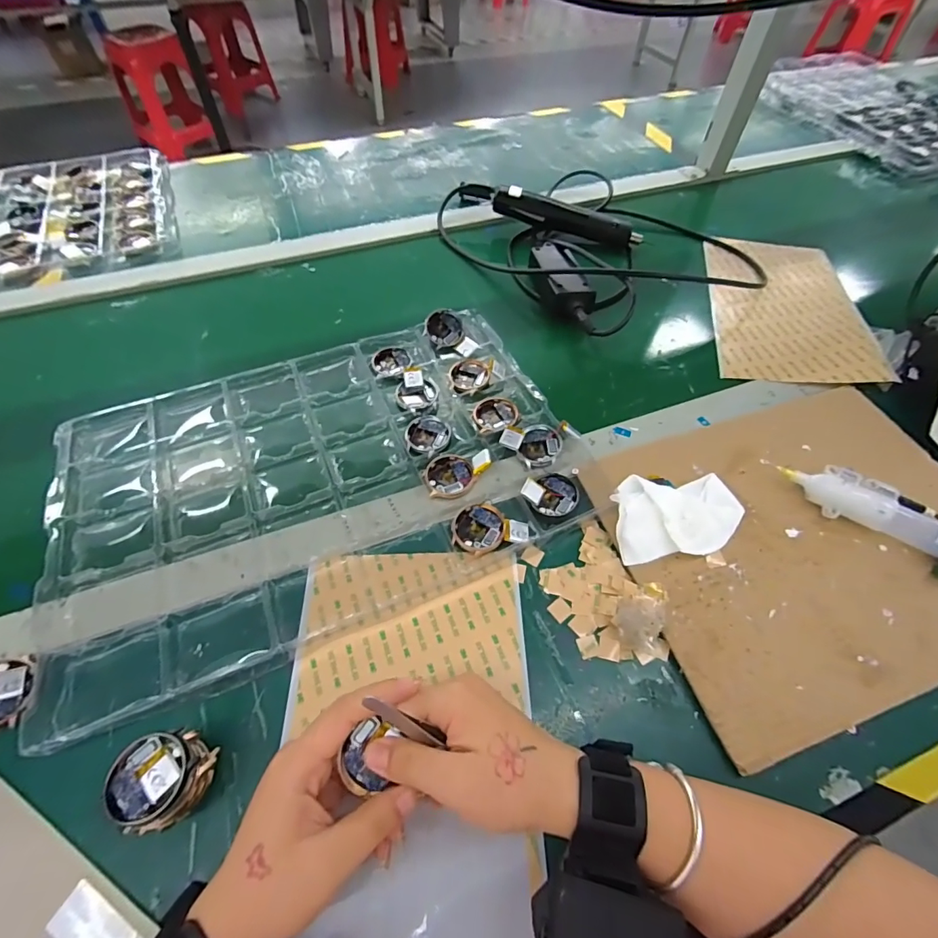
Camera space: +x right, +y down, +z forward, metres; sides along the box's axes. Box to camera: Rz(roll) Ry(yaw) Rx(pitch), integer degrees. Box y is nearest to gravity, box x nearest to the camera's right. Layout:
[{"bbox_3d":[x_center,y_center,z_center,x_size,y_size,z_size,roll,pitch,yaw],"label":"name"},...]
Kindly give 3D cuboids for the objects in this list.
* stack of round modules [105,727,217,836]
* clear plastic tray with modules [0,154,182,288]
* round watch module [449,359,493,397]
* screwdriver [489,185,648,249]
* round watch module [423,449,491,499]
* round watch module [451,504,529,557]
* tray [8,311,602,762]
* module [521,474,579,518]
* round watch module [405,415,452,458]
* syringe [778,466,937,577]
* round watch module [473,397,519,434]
[{"bbox_3d":[-0.183,0.187,0.274,0.045,0.037,0.045,-15,58,-11],"label":"stack of round modules"},{"bbox_3d":[-0.658,-0.336,0.620,0.456,0.020,0.297,-19,59,-13],"label":"clear plastic tray with modules"},{"bbox_3d":[0.001,-0.101,0.488,0.043,0.009,0.045,0,56,0],"label":"round watch module"},{"bbox_3d":[0.136,-0.351,0.622,0.201,0.039,0.040,19,58,11],"label":"screwdriver"},{"bbox_3d":[-0.011,0.004,0.408,0.056,0.016,0.043,5,56,3],"label":"round watch module"},{"bbox_3d":[0.016,0.053,0.379,0.059,0.016,0.044,26,60,16],"label":"round watch module"},{"bbox_3d":[-0.132,-0.003,0.414,0.436,0.020,0.294,-20,59,-13],"label":"tray"},{"bbox_3d":[0.071,0.023,0.393,0.047,0.012,0.040,-16,58,-11],"label":"module"},{"bbox_3d":[-0.040,-0.034,0.443,0.044,0.004,0.045,0,56,0],"label":"round watch module"},{"bbox_3d":[0.350,0.041,0.374,0.162,0.032,0.040,32,62,19],"label":"syringe"},{"bbox_3d":[0.026,-0.056,0.455,0.046,0.008,0.043,0,56,0],"label":"round watch module"}]

